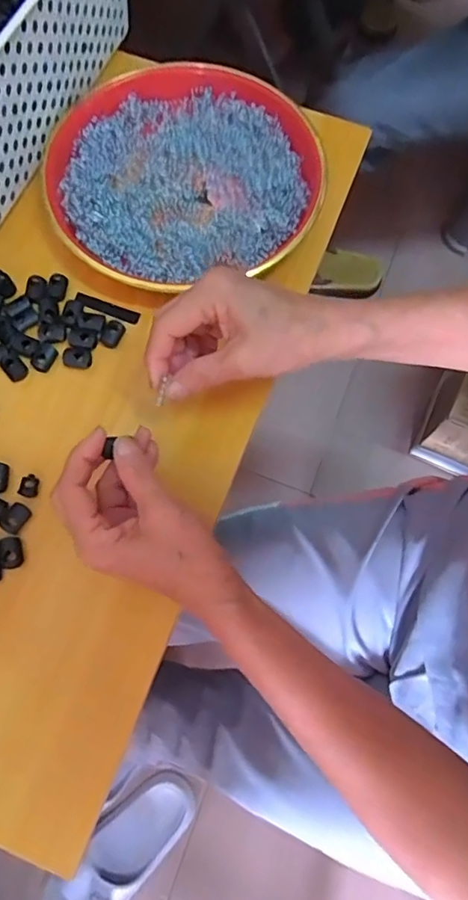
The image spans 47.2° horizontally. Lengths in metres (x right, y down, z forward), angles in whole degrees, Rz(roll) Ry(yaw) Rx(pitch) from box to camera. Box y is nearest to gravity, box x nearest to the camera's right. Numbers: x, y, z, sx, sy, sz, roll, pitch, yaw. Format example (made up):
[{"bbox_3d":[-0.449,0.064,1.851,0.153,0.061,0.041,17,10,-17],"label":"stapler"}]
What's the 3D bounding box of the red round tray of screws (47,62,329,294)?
[{"bbox_3d":[-0.043,-0.227,0.436,0.211,0.022,0.207,0,73,-1],"label":"red round tray of screws"}]

